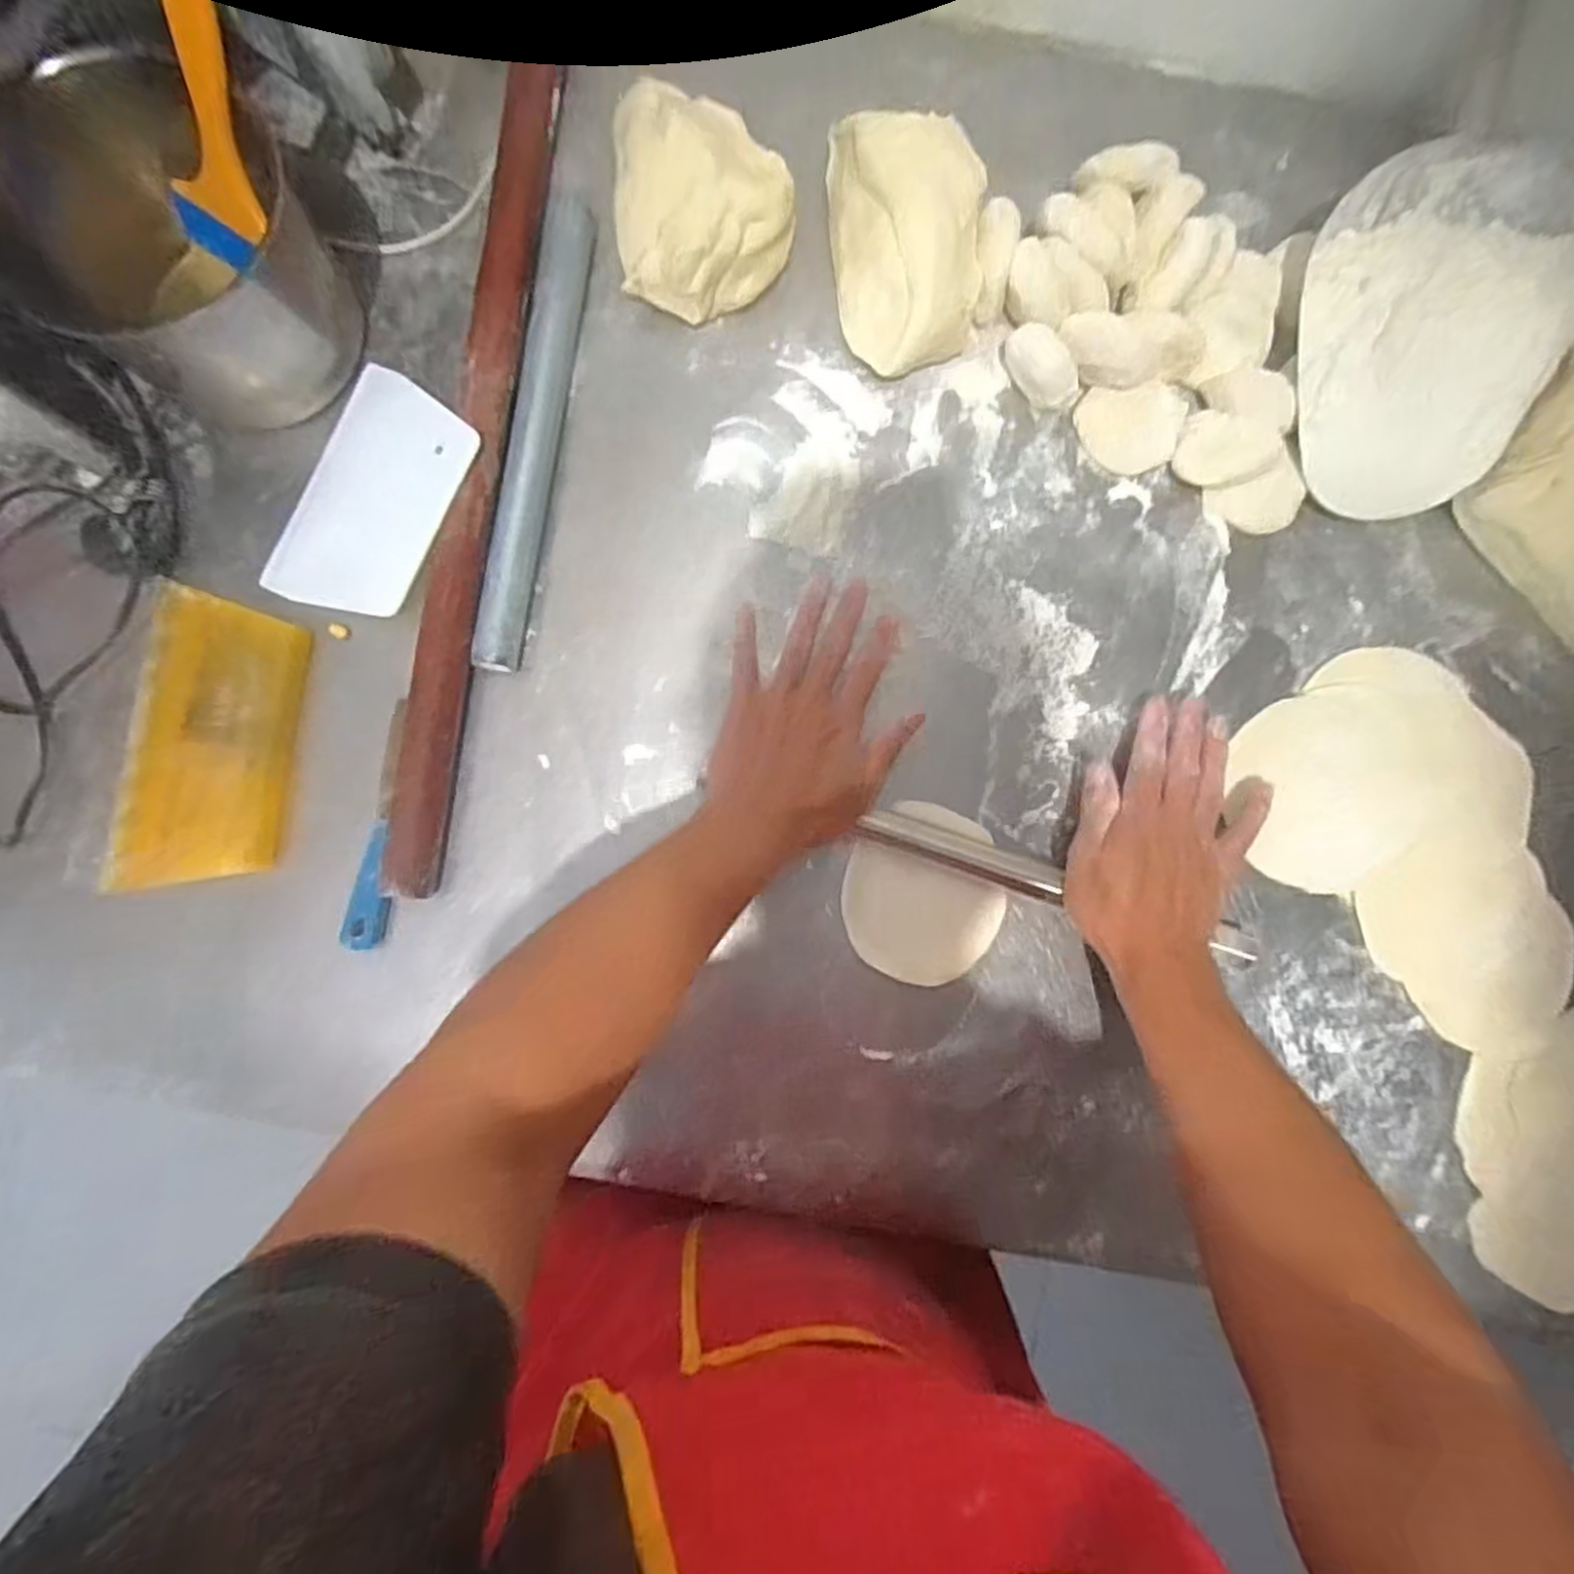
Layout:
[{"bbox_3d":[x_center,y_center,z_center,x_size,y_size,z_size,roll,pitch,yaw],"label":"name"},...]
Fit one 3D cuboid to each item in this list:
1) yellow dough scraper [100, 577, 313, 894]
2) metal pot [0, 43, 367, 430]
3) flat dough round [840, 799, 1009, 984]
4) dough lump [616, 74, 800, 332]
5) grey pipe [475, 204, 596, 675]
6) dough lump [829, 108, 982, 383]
[{"bbox_3d":[-0.340,-0.024,0.453,0.092,0.010,0.172,10,86,-1],"label":"yellow dough scraper"},{"bbox_3d":[-0.347,-0.306,0.451,0.149,0.103,0.152,29,86,0],"label":"metal pot"},{"bbox_3d":[0.084,0.065,0.472,0.097,0.009,0.107,10,86,-1],"label":"flat dough round"},{"bbox_3d":[-0.051,-0.362,0.468,0.109,0.064,0.135,-6,87,-2],"label":"dough lump"},{"bbox_3d":[-0.155,-0.217,0.471,0.030,0.020,0.295,9,86,-2],"label":"grey pipe"},{"bbox_3d":[0.076,-0.334,0.470,0.087,0.067,0.143,-6,87,-2],"label":"dough lump"}]

